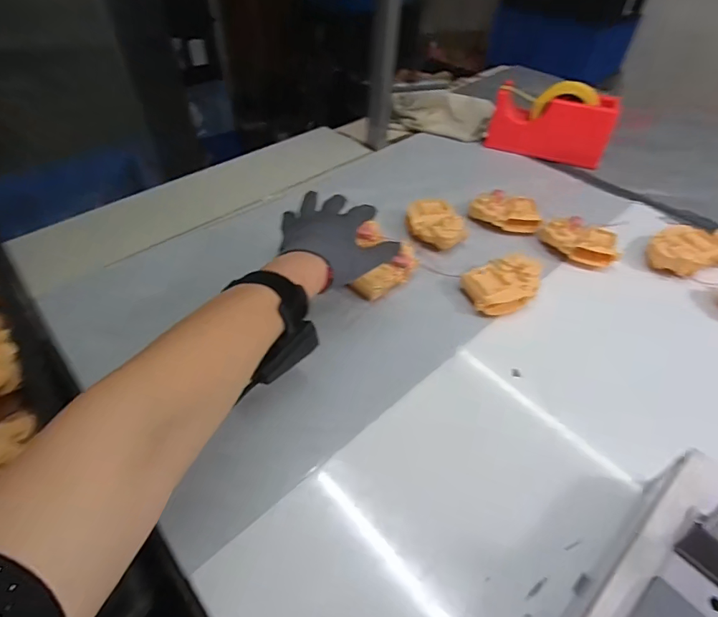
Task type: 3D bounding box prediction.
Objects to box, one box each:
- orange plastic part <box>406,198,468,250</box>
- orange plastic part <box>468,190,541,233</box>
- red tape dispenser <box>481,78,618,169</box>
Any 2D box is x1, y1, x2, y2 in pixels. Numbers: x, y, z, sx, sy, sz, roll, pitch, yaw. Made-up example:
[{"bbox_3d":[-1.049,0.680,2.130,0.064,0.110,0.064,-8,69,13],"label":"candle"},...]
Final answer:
[{"bbox_3d":[0.111,-0.118,0.619,0.084,0.037,0.094,3,47,3],"label":"orange plastic part"},{"bbox_3d":[0.216,-0.142,0.644,0.098,0.032,0.058,14,48,11],"label":"orange plastic part"},{"bbox_3d":[0.341,-0.329,0.772,0.203,0.114,0.053,15,49,13],"label":"red tape dispenser"}]

